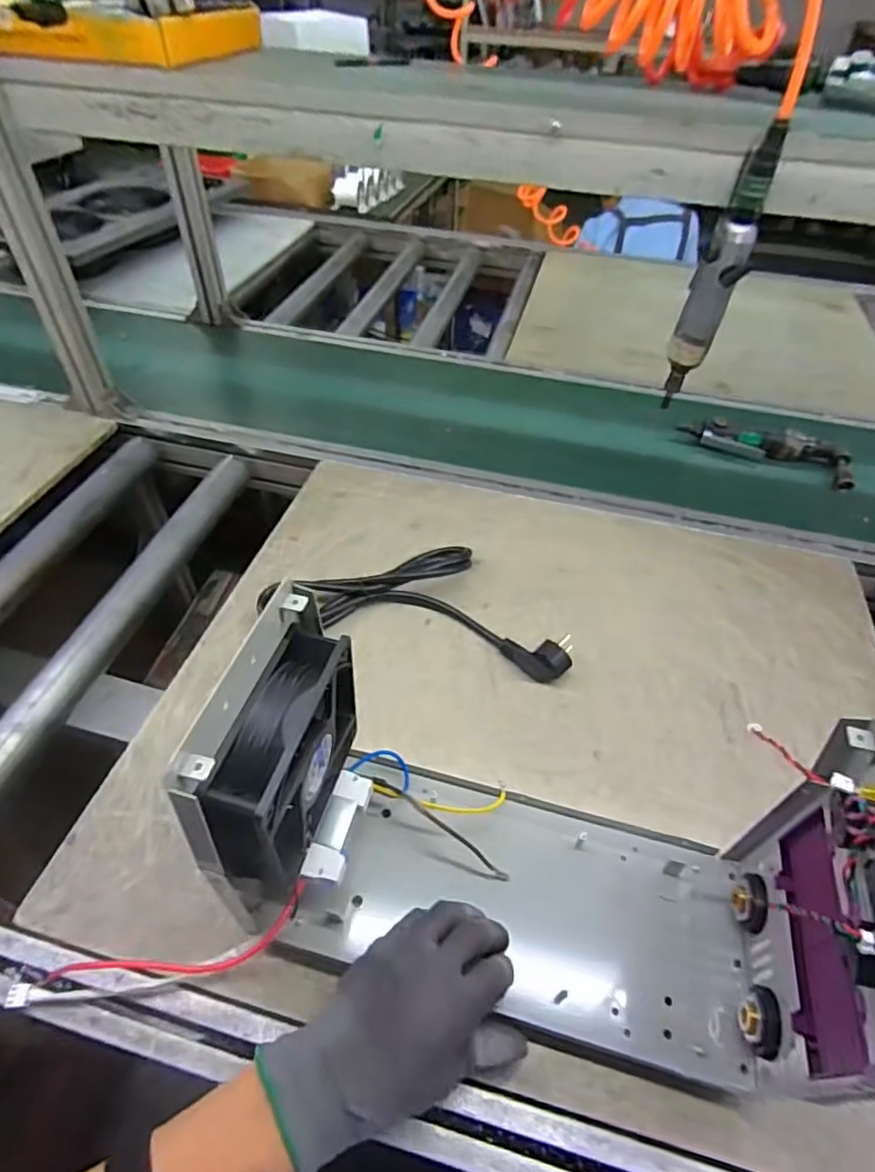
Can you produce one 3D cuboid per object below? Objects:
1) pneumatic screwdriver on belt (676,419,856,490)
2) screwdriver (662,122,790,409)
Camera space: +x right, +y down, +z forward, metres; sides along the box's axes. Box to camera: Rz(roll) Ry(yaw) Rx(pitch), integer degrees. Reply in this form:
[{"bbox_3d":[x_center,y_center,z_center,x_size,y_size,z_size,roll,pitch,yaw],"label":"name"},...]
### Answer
[{"bbox_3d":[0.481,-0.203,0.870,0.245,0.043,0.048,25,50,18],"label":"pneumatic screwdriver on belt"},{"bbox_3d":[0.277,-0.302,0.595,0.043,0.254,0.049,18,49,13],"label":"screwdriver"}]

